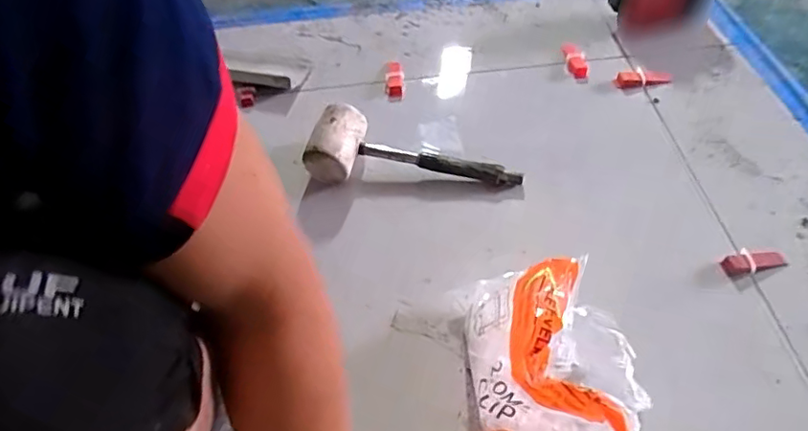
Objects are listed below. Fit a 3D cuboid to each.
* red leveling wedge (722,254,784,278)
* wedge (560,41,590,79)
[{"bbox_3d":[0.407,0.055,0.658,0.076,0.010,0.025,-13,51,-6],"label":"red leveling wedge"},{"bbox_3d":[0.275,-0.257,0.919,0.032,0.016,0.093,-8,50,-2],"label":"wedge"}]

